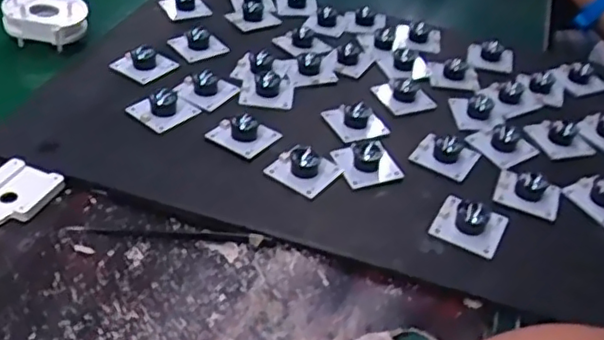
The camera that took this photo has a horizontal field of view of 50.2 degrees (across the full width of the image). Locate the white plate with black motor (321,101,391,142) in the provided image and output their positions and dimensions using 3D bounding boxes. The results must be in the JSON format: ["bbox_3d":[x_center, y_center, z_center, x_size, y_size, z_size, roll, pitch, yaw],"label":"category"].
[{"bbox_3d":[0.044,-0.044,0.521,0.039,0.018,0.039,-11,42,-22],"label":"white plate with black motor"}]

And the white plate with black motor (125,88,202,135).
[{"bbox_3d":[-0.110,-0.053,0.515,0.041,0.022,0.044,32,45,27],"label":"white plate with black motor"}]

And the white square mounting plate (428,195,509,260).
[{"bbox_3d":[0.115,0.035,0.441,0.045,0.016,0.038,21,40,16],"label":"white square mounting plate"}]

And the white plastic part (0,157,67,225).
[{"bbox_3d":[-0.194,0.016,0.433,0.046,0.010,0.054,20,40,15],"label":"white plastic part"}]

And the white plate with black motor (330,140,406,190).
[{"bbox_3d":[0.049,-0.008,0.484,0.041,0.017,0.044,-9,42,-20],"label":"white plate with black motor"}]

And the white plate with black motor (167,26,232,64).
[{"bbox_3d":[-0.096,-0.122,0.600,0.045,0.016,0.039,-16,44,-27],"label":"white plate with black motor"}]

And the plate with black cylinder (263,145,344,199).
[{"bbox_3d":[0.002,-0.005,0.475,0.046,0.017,0.043,29,43,24],"label":"plate with black cylinder"}]

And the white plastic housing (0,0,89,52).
[{"bbox_3d":[-0.237,-0.137,0.590,0.067,0.034,0.052,13,39,7],"label":"white plastic housing"}]

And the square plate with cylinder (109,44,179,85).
[{"bbox_3d":[-0.137,-0.098,0.568,0.042,0.020,0.046,34,45,29],"label":"square plate with cylinder"}]

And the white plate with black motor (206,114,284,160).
[{"bbox_3d":[-0.045,-0.033,0.497,0.047,0.020,0.038,28,43,23],"label":"white plate with black motor"}]

